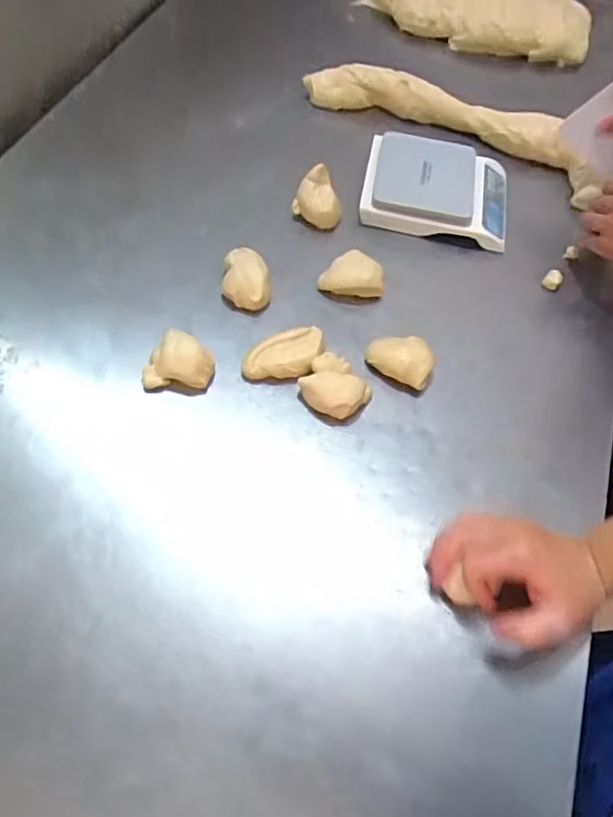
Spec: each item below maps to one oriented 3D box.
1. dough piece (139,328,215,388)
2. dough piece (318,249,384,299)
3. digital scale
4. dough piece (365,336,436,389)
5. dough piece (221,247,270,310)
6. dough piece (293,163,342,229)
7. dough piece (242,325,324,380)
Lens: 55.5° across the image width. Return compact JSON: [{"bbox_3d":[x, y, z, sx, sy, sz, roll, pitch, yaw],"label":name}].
[{"bbox_3d":[-0.128,-0.049,0.583,0.070,0.038,0.050,0,61,-4],"label":"dough piece"},{"bbox_3d":[0.052,-0.150,0.652,0.070,0.029,0.042,9,61,1],"label":"dough piece"},{"bbox_3d":[0.166,-0.283,0.741,0.180,0.031,0.149,11,61,2],"label":"digital scale"},{"bbox_3d":[0.098,-0.053,0.607,0.071,0.027,0.043,22,62,8],"label":"dough piece"},{"bbox_3d":[-0.067,-0.141,0.639,0.050,0.031,0.066,-3,62,-6],"label":"dough piece"},{"bbox_3d":[0.018,-0.253,0.705,0.056,0.059,0.040,23,62,8],"label":"dough piece"},{"bbox_3d":[-0.022,-0.052,0.596,0.083,0.031,0.043,-17,64,-13],"label":"dough piece"}]

